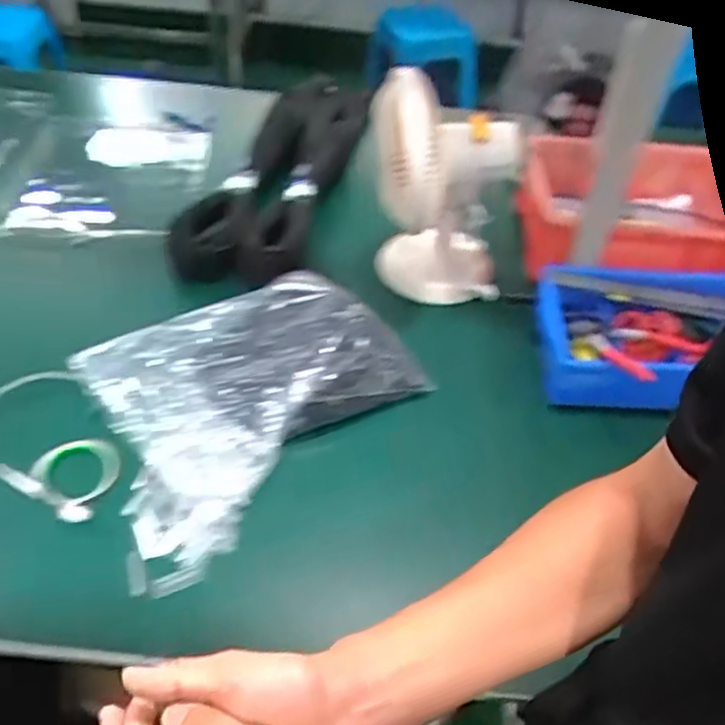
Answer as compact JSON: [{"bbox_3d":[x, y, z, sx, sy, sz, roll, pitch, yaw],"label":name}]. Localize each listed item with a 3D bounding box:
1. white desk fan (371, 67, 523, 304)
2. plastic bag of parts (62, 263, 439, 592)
[{"bbox_3d":[0.103,-0.208,0.970,0.196,0.291,0.191,11,47,5],"label":"white desk fan"},{"bbox_3d":[-0.162,0.029,0.869,0.435,0.128,0.298,-31,57,-29],"label":"plastic bag of parts"}]

